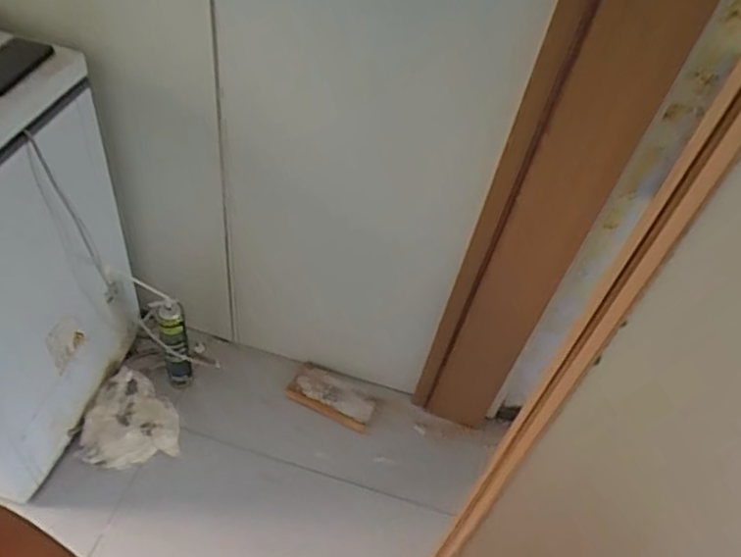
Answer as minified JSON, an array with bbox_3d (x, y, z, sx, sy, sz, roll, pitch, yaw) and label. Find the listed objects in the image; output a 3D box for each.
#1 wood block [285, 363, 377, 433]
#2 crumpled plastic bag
[{"bbox_3d":[-0.106,0.333,1.787,0.254,0.028,0.142,22,50,16],"label":"wood block"},{"bbox_3d":[-0.646,0.369,1.651,0.242,0.129,0.254,-11,53,-20],"label":"crumpled plastic bag"}]

